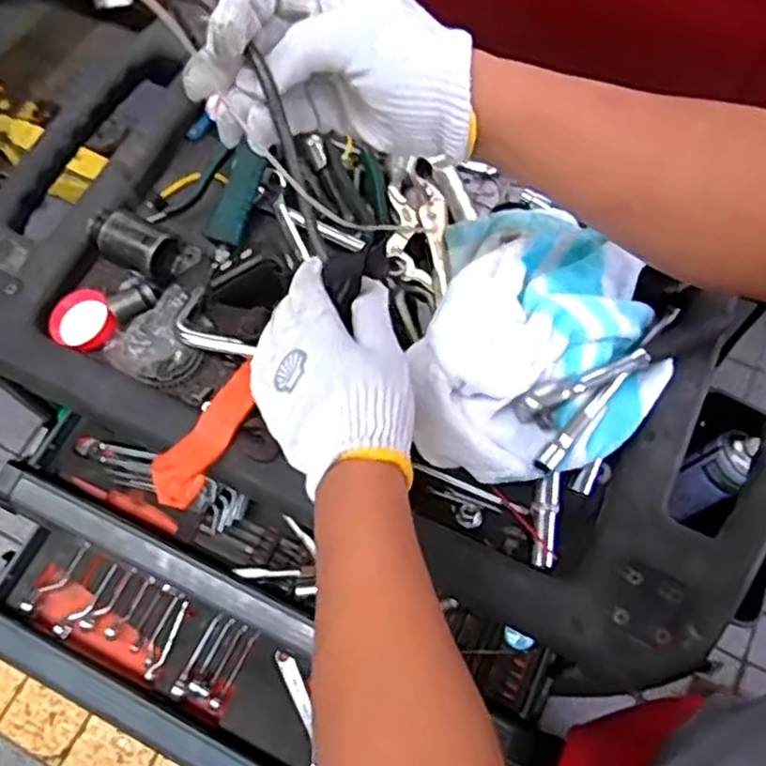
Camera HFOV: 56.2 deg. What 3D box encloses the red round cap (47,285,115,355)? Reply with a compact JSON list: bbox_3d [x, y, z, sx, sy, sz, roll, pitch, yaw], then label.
[{"bbox_3d":[-0.262,-0.054,0.622,0.053,0.018,0.050,-1,66,3],"label":"red round cap"}]

